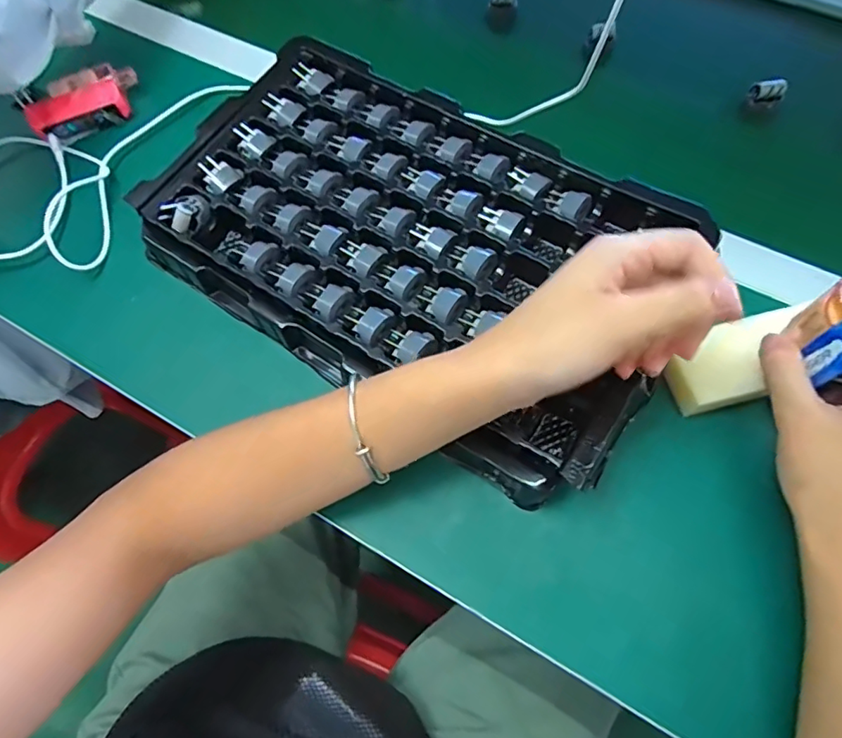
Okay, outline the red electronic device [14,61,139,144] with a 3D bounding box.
[{"bbox_3d":[-0.300,-0.238,0.483,0.095,0.031,0.056,-29,68,-10],"label":"red electronic device"}]

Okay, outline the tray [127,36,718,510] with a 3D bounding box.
[{"bbox_3d":[-0.005,-0.085,0.384,0.360,0.072,0.217,32,71,15],"label":"tray"}]

